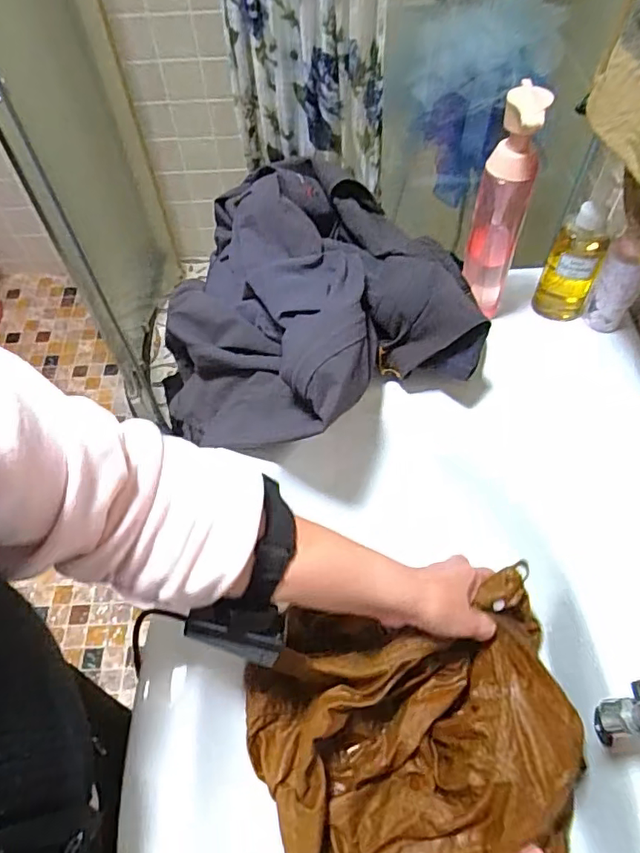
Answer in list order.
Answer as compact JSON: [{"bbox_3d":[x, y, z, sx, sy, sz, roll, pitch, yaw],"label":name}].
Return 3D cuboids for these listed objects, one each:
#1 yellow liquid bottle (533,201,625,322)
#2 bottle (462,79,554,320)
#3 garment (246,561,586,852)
[{"bbox_3d":[0.277,-0.175,0.615,0.055,0.130,0.041,15,59,11],"label":"yellow liquid bottle"},{"bbox_3d":[0.180,-0.211,0.567,0.051,0.227,0.056,15,59,11],"label":"bottle"},{"bbox_3d":[0.086,0.275,0.457,0.253,0.111,0.259,-1,57,1],"label":"garment"}]

